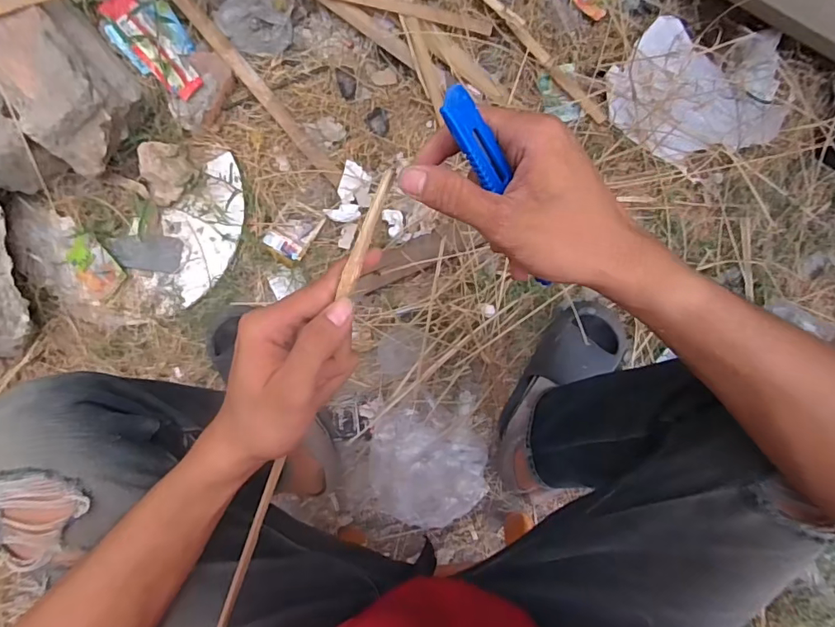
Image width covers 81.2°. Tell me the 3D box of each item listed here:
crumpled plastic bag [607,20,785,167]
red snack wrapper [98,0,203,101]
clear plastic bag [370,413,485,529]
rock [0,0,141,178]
[{"bbox_3d":[0.466,-0.380,0.820,0.286,0.032,0.241,-4,88,-1],"label":"crumpled plastic bag"},{"bbox_3d":[-0.427,-0.429,0.790,0.051,0.029,0.211,-40,89,-2],"label":"red snack wrapper"},{"bbox_3d":[0.019,0.249,0.790,0.192,0.066,0.166,5,87,-1],"label":"clear plastic bag"},{"bbox_3d":[-0.544,-0.379,0.704,0.150,0.102,0.331,-35,89,-2],"label":"rock"}]

